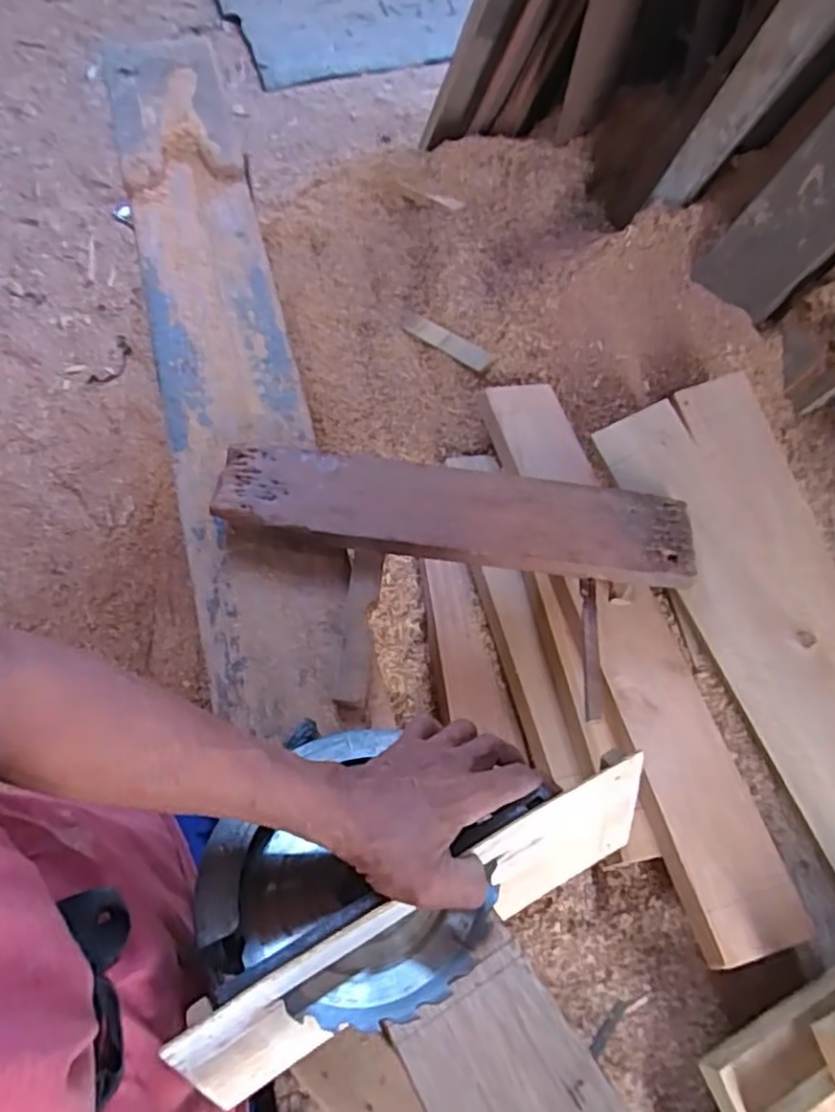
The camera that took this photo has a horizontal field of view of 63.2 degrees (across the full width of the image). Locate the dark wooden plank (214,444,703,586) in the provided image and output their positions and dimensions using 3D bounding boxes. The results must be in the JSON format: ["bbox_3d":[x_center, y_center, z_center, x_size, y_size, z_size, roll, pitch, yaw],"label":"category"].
[{"bbox_3d":[0.041,-0.052,0.780,0.531,0.031,0.116,8,59,3],"label":"dark wooden plank"}]

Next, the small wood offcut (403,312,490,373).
[{"bbox_3d":[0.040,-0.356,1.112,0.037,0.015,0.203,-37,54,-17],"label":"small wood offcut"}]

